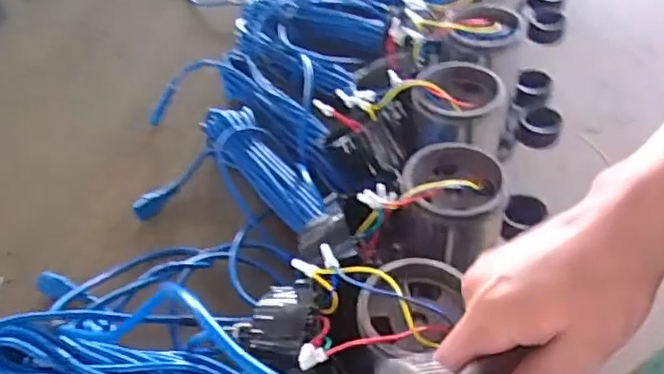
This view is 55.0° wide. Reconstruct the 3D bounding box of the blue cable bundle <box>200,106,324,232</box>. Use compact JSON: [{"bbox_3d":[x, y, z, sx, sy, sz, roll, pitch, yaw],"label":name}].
[{"bbox_3d":[-0.089,-0.033,0.805,0.062,0.030,0.246,-44,53,-1],"label":"blue cable bundle"}]

